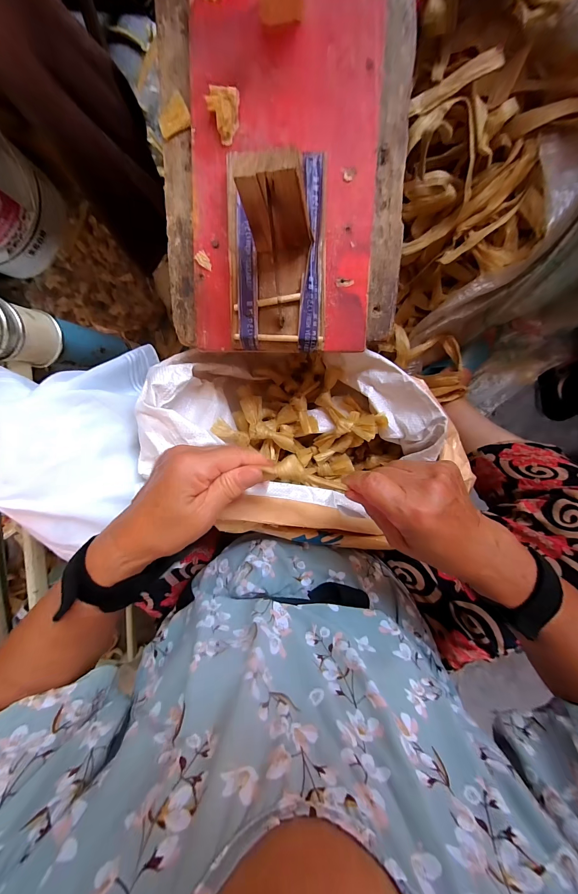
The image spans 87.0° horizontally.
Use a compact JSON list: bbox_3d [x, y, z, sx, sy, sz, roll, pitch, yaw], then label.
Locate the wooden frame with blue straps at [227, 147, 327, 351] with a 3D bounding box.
[{"bbox_3d":[-0.013,-0.165,0.246,0.085,0.089,0.161,1,99,4],"label":"wooden frame with blue straps"}]

